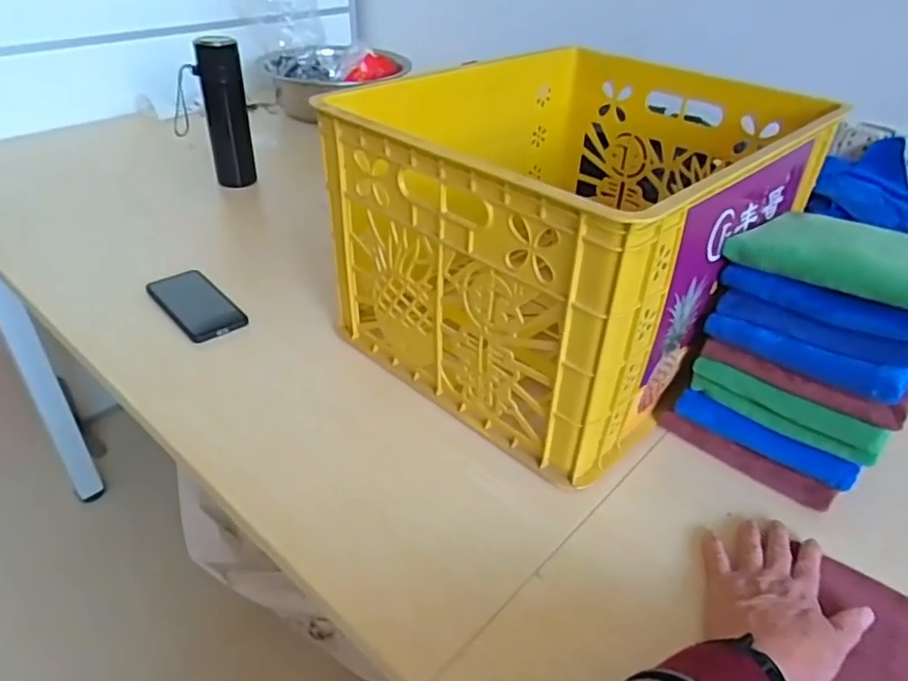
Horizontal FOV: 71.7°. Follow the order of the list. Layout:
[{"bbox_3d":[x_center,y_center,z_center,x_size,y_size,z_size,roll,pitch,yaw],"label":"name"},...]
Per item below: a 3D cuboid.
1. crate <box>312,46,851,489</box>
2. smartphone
[{"bbox_3d":[0.136,-0.152,0.759,0.419,0.268,0.479,29,43,33],"label":"crate"},{"bbox_3d":[-0.339,-0.049,0.824,0.077,0.010,0.157,-27,44,-34],"label":"smartphone"}]

